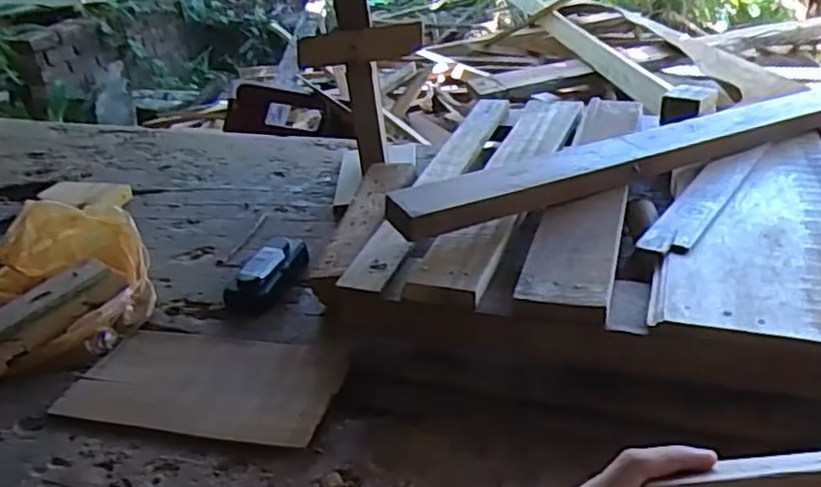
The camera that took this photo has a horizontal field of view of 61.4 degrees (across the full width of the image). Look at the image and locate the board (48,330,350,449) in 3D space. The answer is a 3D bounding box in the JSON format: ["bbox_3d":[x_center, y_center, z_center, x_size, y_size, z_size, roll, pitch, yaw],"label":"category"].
[{"bbox_3d":[-0.174,0.113,0.582,0.225,0.014,0.119,5,34,13],"label":"board"}]

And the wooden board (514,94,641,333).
[{"bbox_3d":[0.184,-0.065,0.693,0.071,0.023,0.453,8,35,17],"label":"wooden board"}]

